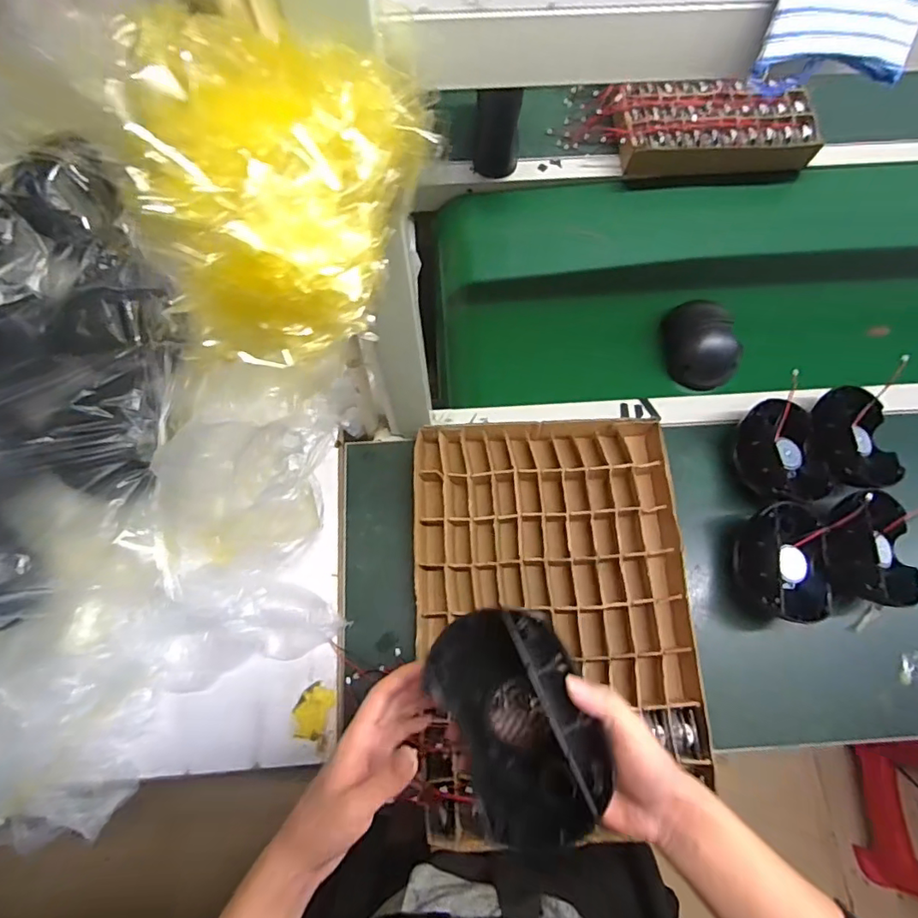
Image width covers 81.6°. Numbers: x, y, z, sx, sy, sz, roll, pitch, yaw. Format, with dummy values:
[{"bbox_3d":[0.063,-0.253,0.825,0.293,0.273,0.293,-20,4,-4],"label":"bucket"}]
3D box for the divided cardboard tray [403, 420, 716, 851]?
[{"bbox_3d":[0.107,0.176,0.623,0.309,0.056,0.449,0,71,0],"label":"divided cardboard tray"}]

